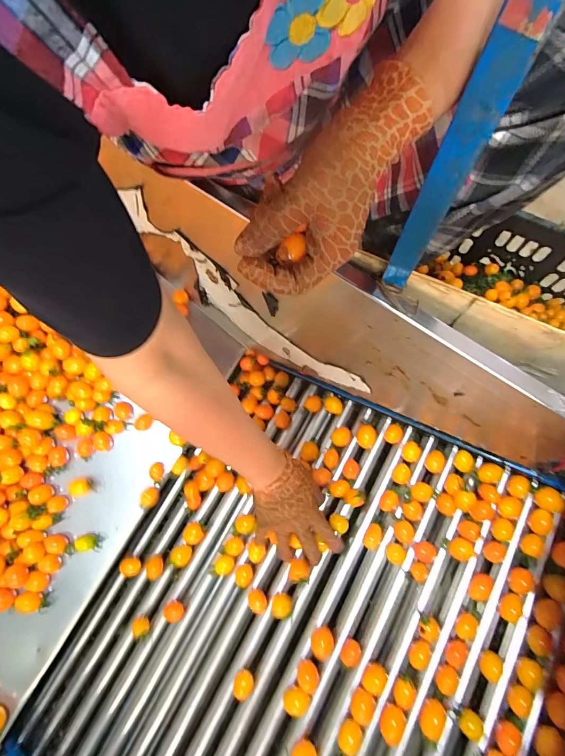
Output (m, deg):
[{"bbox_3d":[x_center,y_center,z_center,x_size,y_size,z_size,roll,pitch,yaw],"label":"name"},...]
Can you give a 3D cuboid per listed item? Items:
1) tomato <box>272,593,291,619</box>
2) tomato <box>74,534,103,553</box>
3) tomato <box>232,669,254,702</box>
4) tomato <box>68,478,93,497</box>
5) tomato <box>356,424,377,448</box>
[{"bbox_3d":[-0.001,0.293,0.455,0.024,0.022,0.025,5,72,4],"label":"tomato"},{"bbox_3d":[-0.272,0.230,0.493,0.033,0.018,0.022,-3,72,1],"label":"tomato"},{"bbox_3d":[-0.048,0.375,0.431,0.024,0.022,0.023,5,72,4],"label":"tomato"},{"bbox_3d":[-0.286,0.155,0.502,0.022,0.024,0.025,1,72,2],"label":"tomato"},{"bbox_3d":[0.123,0.087,0.517,0.026,0.024,0.031,7,72,4],"label":"tomato"}]

